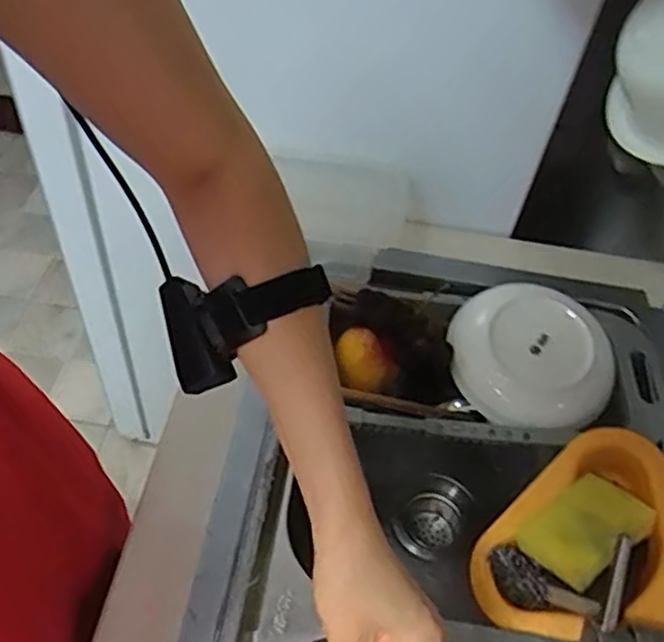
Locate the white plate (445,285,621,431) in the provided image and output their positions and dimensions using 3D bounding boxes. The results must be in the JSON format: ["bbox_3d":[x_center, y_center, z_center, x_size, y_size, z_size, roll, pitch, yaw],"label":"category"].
[{"bbox_3d":[0.235,0.033,0.807,0.192,0.049,0.207,3,50,-3],"label":"white plate"}]

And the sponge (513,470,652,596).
[{"bbox_3d":[0.241,0.197,0.657,0.114,0.028,0.083,-23,32,-26],"label":"sponge"}]

